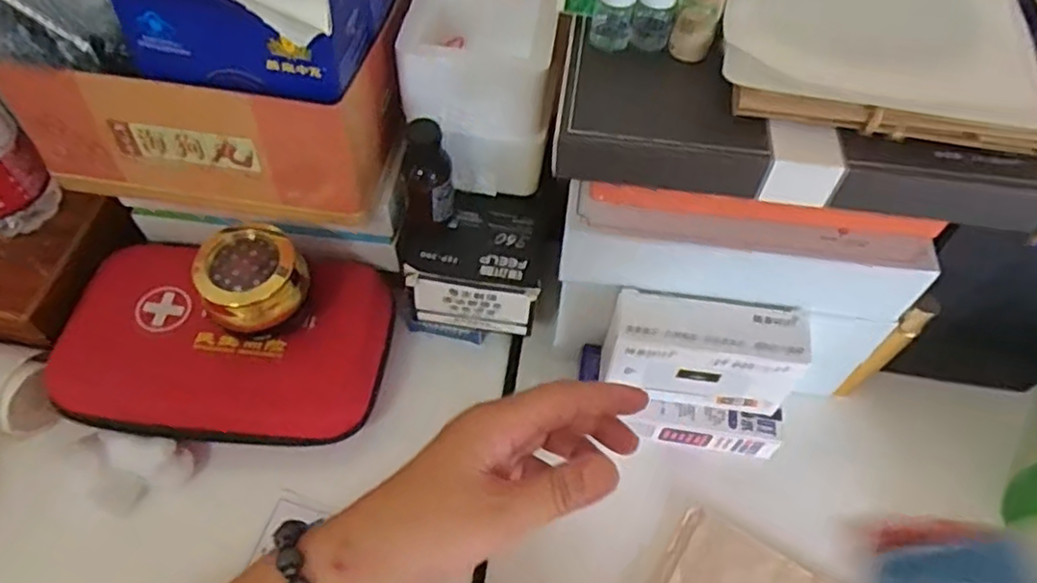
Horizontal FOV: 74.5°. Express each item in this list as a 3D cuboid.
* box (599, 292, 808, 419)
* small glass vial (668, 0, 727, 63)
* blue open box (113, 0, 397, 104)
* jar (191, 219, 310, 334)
[{"bbox_3d":[0.112,0.038,0.418,0.115,0.073,0.039,7,56,4],"label":"box"},{"bbox_3d":[0.088,-0.136,0.330,0.021,0.045,0.017,18,58,11],"label":"small glass vial"},{"bbox_3d":[-0.137,-0.165,0.361,0.114,0.068,0.118,9,57,5],"label":"blue open box"},{"bbox_3d":[-0.165,-0.009,0.422,0.064,0.043,0.054,-31,62,-20],"label":"jar"}]

